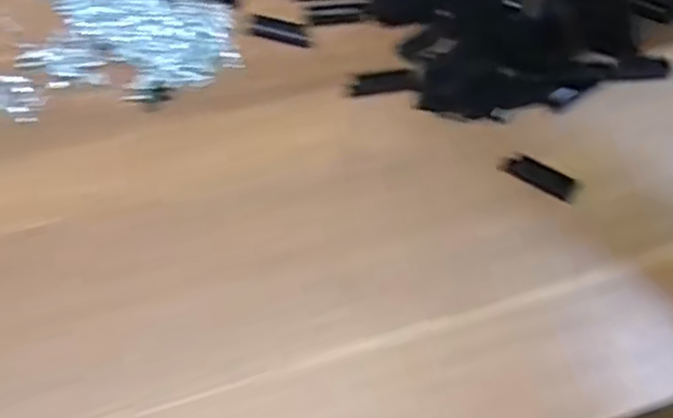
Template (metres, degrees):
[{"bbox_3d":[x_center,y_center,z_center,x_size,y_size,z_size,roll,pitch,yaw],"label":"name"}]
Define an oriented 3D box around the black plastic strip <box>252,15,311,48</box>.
[{"bbox_3d":[-0.030,-0.096,0.374,0.033,0.004,0.014,16,63,5],"label":"black plastic strip"}]

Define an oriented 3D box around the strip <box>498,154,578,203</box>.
[{"bbox_3d":[0.098,-0.017,0.336,0.037,0.004,0.015,29,65,11],"label":"strip"}]

